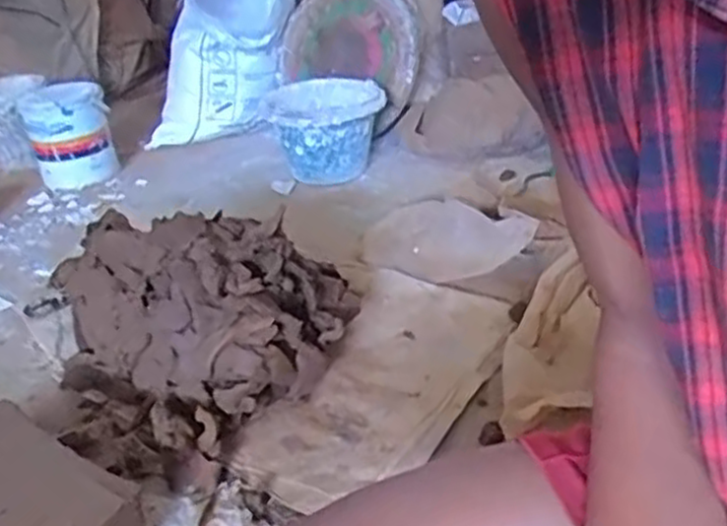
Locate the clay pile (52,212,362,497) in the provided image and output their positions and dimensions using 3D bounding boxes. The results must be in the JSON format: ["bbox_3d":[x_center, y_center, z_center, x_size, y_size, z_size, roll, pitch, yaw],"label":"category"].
[{"bbox_3d":[-0.237,0.068,0.978,0.317,0.214,0.353,17,36,33],"label":"clay pile"}]

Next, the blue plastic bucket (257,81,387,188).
[{"bbox_3d":[-0.080,-0.271,1.597,0.245,0.171,0.240,-4,30,2],"label":"blue plastic bucket"}]

